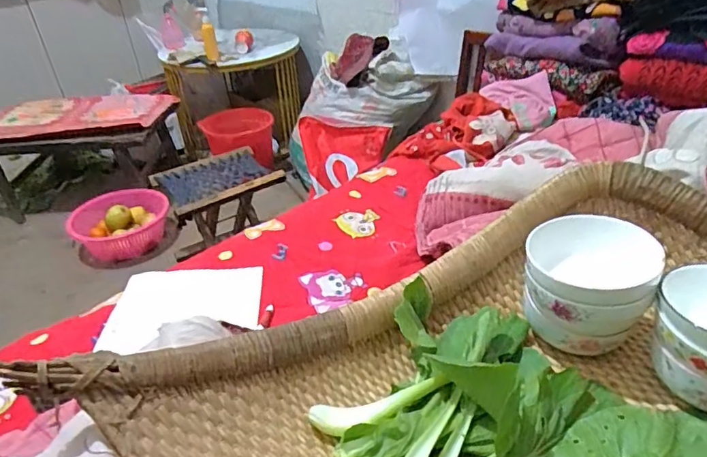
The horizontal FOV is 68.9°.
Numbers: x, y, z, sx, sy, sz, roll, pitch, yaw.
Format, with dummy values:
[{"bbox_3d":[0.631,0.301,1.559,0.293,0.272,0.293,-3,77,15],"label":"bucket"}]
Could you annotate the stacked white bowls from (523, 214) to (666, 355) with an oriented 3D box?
[{"bbox_3d":[0.253,0.059,0.554,0.122,0.083,0.134,-3,35,2],"label":"stacked white bowls"}]

